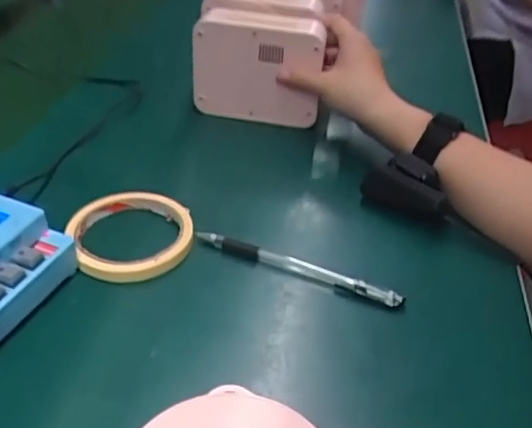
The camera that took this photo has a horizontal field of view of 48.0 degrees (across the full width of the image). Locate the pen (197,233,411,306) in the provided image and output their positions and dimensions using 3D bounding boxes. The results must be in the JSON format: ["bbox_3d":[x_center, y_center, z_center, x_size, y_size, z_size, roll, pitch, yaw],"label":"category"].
[{"bbox_3d":[0.023,0.039,0.437,0.155,0.013,0.009,17,40,17],"label":"pen"}]

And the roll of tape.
[{"bbox_3d":[-0.100,0.015,0.455,0.090,0.017,0.089,2,38,-1],"label":"roll of tape"}]

